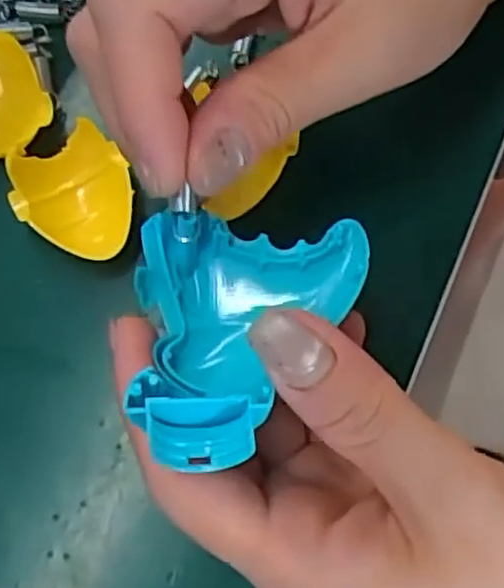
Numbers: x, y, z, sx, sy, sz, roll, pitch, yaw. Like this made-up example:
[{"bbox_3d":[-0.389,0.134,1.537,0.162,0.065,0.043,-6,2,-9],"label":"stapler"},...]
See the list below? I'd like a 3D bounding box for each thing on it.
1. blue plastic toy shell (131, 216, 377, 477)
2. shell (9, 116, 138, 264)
[{"bbox_3d":[0.001,0.009,0.174,0.056,0.031,0.060,-1,74,1],"label":"blue plastic toy shell"},{"bbox_3d":[-0.056,-0.031,0.237,0.038,0.014,0.045,-37,76,-9],"label":"shell"}]

